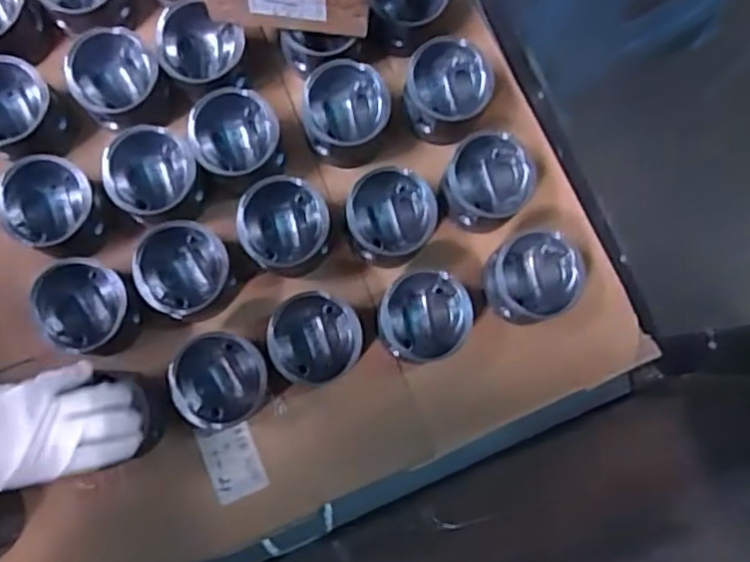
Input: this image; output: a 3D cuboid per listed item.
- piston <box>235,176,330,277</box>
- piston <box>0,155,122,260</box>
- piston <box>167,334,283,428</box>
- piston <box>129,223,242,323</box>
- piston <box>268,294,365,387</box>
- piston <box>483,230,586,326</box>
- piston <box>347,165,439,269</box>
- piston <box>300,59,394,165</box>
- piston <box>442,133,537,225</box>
[{"bbox_3d":[-0.086,-0.050,0.665,0.082,0.084,0.077,0,77,0],"label":"piston"},{"bbox_3d":[-0.306,-0.069,0.655,0.097,0.088,0.087,23,81,1],"label":"piston"},{"bbox_3d":[-0.141,0.094,0.644,0.091,0.070,0.085,0,82,-2],"label":"piston"},{"bbox_3d":[-0.184,-0.008,0.662,0.091,0.080,0.091,34,82,3],"label":"piston"},{"bbox_3d":[-0.055,0.058,0.649,0.082,0.084,0.076,0,82,-2],"label":"piston"},{"bbox_3d":[0.154,-0.001,0.666,0.085,0.073,0.080,0,82,-2],"label":"piston"},{"bbox_3d":[0.015,-0.062,0.671,0.085,0.077,0.079,0,82,-2],"label":"piston"},{"bbox_3d":[-0.028,-0.168,0.693,0.082,0.083,0.078,0,82,-2],"label":"piston"},{"bbox_3d":[0.112,-0.098,0.679,0.083,0.072,0.076,-25,83,-5],"label":"piston"}]

